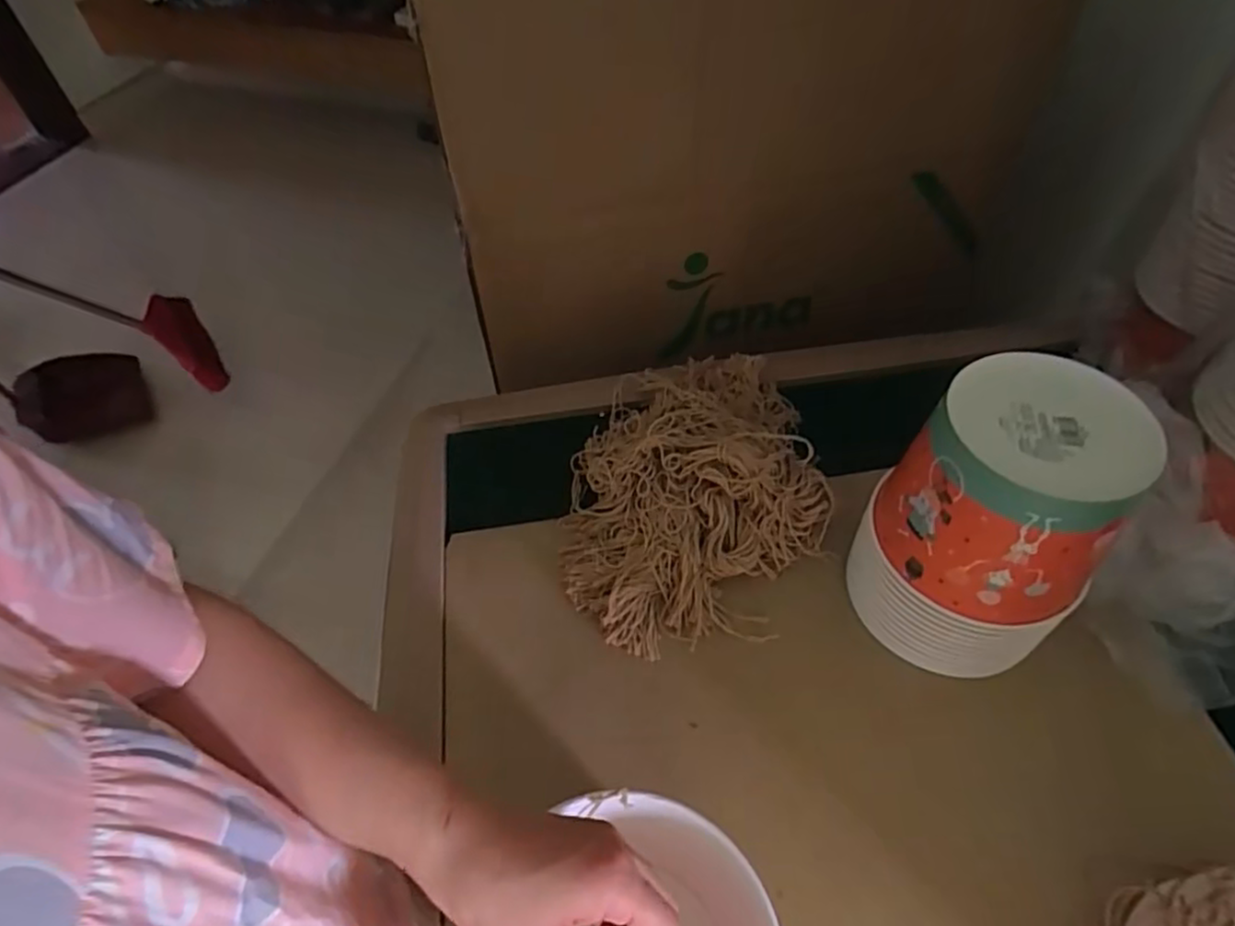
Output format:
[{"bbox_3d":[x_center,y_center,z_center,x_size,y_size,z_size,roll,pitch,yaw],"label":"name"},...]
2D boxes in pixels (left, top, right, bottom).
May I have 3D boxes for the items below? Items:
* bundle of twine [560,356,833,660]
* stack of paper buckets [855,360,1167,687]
[{"bbox_3d":[0.067,0.002,0.655,0.240,0.085,0.336,-3,51,0],"label":"bundle of twine"},{"bbox_3d":[0.272,0.053,0.515,0.140,0.226,0.143,-22,54,-15],"label":"stack of paper buckets"}]

